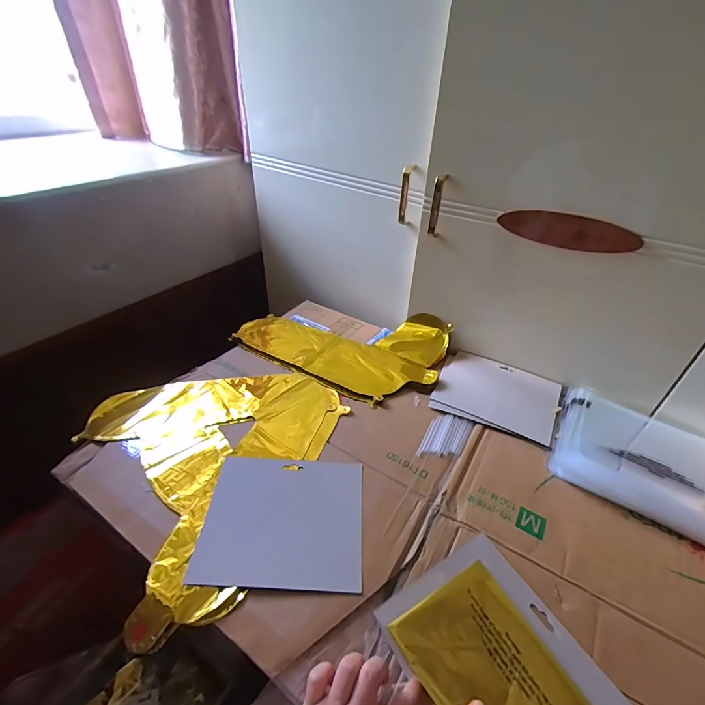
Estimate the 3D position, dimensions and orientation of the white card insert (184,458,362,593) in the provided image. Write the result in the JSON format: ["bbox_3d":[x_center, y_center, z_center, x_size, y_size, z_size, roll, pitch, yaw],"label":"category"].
[{"bbox_3d":[-0.085,0.207,0.472,0.191,0.005,0.162,2,39,-1],"label":"white card insert"}]

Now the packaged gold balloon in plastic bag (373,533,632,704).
[{"bbox_3d":[0.144,0.301,0.367,0.162,0.020,0.190,-20,44,-26],"label":"packaged gold balloon in plastic bag"}]

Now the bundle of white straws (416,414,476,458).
[{"bbox_3d":[0.147,0.131,0.582,0.062,0.004,0.100,19,42,20],"label":"bundle of white straws"}]

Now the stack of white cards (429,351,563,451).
[{"bbox_3d":[0.255,0.069,0.661,0.197,0.006,0.172,18,41,19],"label":"stack of white cards"}]

